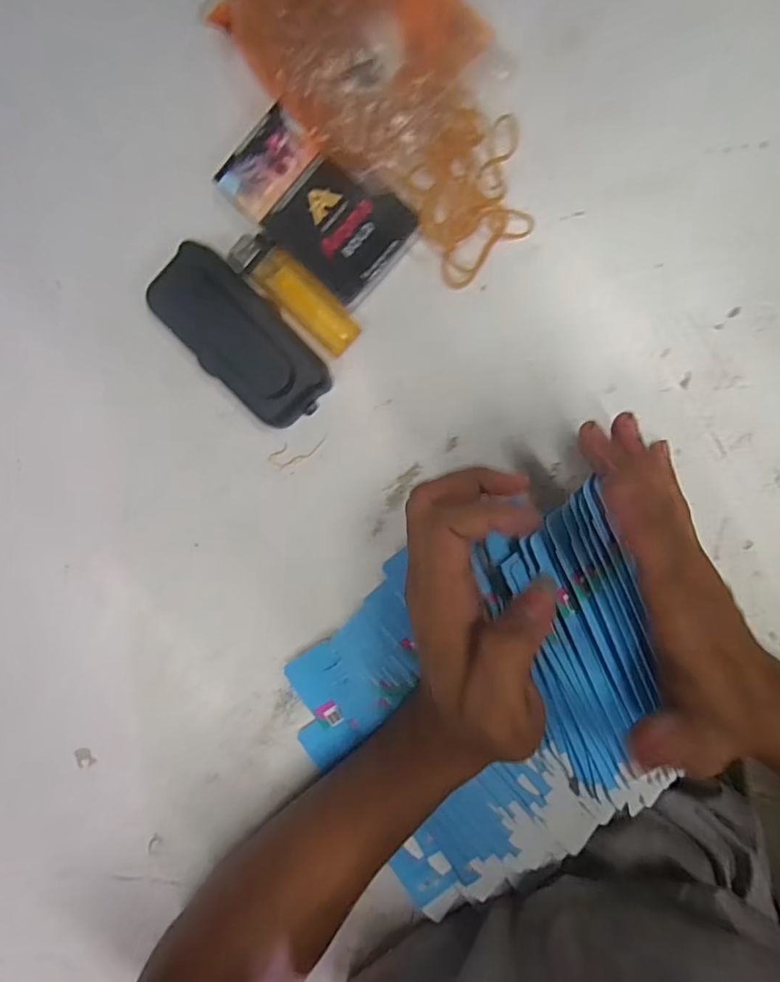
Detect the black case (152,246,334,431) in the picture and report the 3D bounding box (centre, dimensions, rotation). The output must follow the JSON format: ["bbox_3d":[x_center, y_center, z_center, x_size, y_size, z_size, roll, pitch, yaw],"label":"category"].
[{"bbox_3d":[-0.082,-0.085,0.286,0.103,0.027,0.050,43,96,-2],"label":"black case"}]

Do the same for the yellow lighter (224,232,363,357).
[{"bbox_3d":[-0.052,-0.111,0.288,0.078,0.014,0.025,41,97,-1],"label":"yellow lighter"}]

